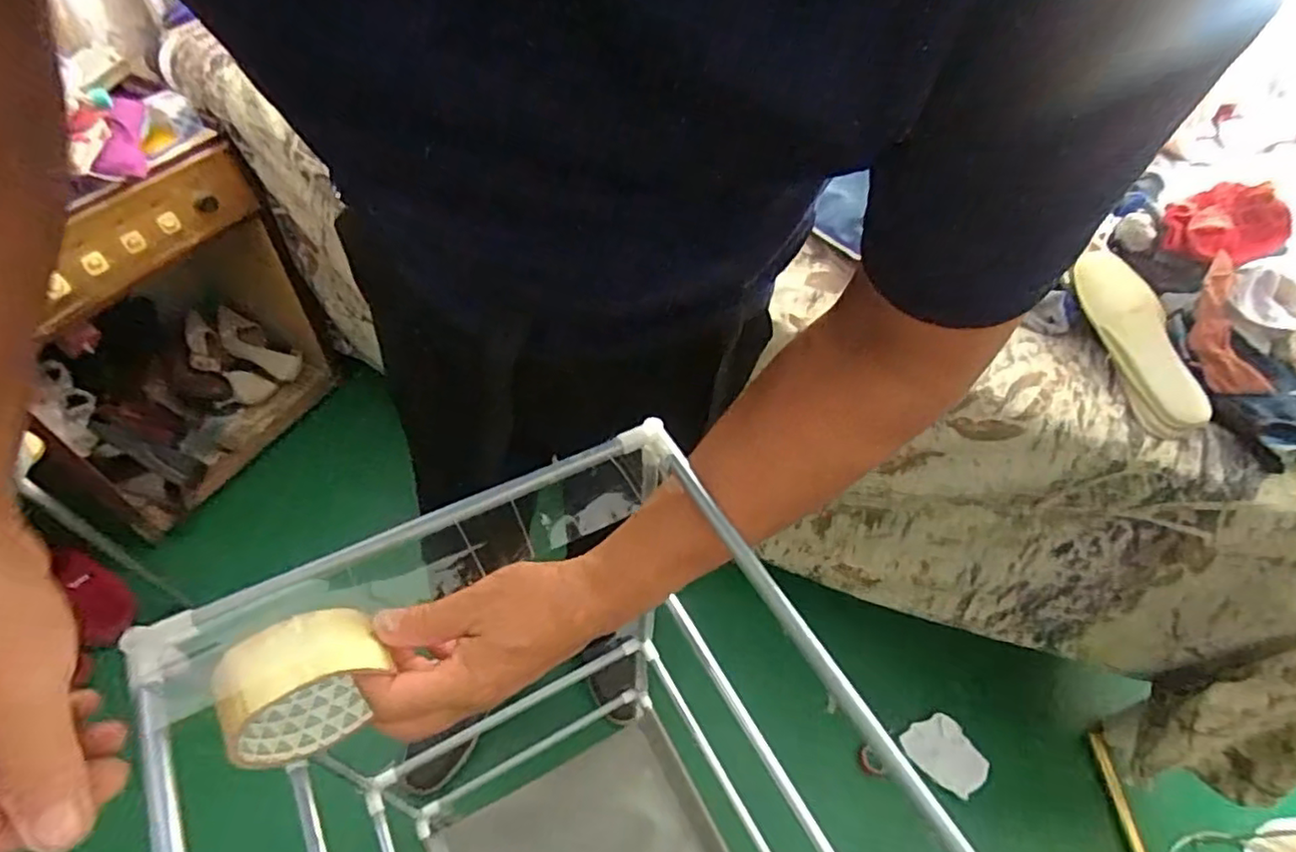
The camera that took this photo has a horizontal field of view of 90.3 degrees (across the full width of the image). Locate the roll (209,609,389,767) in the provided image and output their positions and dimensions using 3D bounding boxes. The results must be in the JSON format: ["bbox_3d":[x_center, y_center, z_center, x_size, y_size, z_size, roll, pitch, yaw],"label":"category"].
[{"bbox_3d":[-0.183,0.138,0.347,0.074,0.083,0.046,-21,56,-20],"label":"roll"}]

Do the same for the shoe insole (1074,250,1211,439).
[{"bbox_3d":[0.567,-0.104,0.750,0.071,0.017,0.245,-11,62,15],"label":"shoe insole"}]

